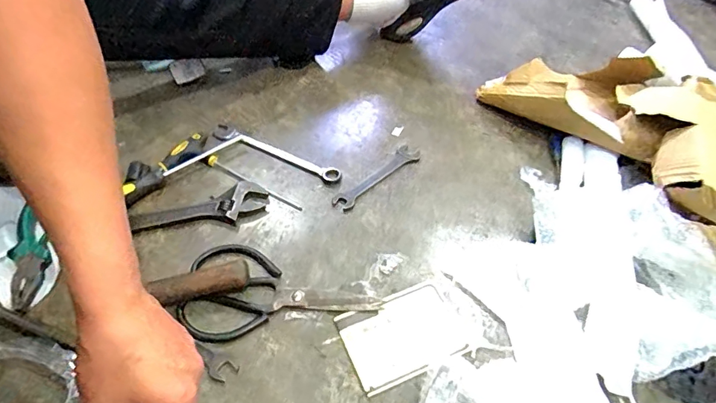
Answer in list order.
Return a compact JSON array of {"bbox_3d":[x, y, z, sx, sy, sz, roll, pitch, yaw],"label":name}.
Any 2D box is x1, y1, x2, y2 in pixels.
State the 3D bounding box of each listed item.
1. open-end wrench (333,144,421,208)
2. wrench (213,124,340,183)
[{"bbox_3d":[0.027,-0.034,0.643,0.029,0.004,0.150,38,59,26],"label":"open-end wrench"},{"bbox_3d":[-0.123,-0.071,0.664,0.211,0.015,0.033,23,54,16],"label":"wrench"}]

